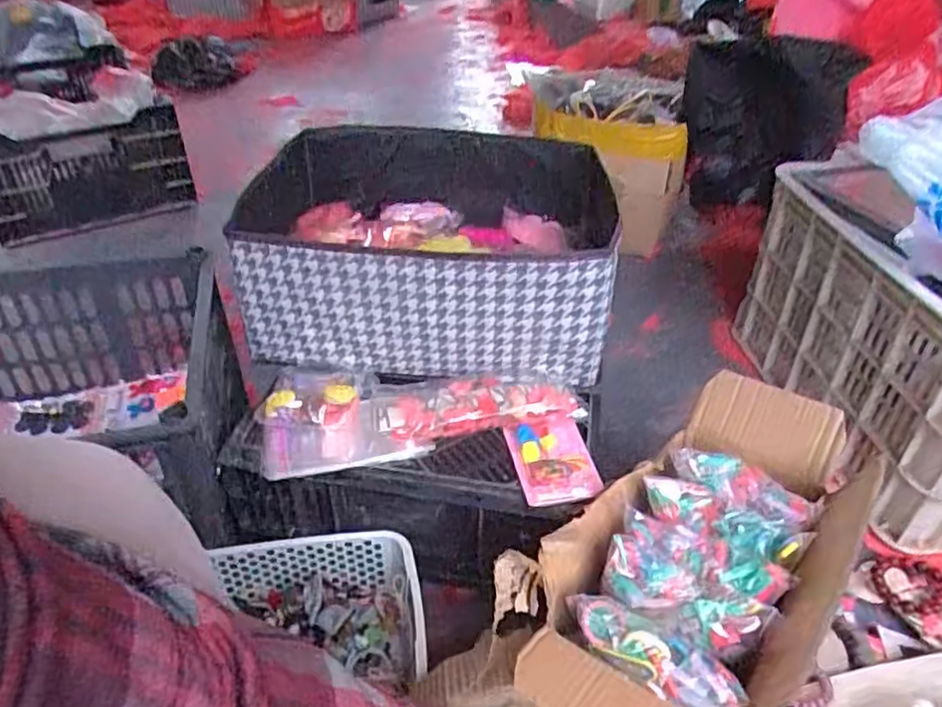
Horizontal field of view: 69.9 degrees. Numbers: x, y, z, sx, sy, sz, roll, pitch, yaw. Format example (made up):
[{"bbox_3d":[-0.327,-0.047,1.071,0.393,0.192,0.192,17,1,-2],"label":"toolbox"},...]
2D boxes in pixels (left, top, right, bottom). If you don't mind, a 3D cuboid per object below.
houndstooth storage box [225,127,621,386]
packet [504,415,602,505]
[{"bbox_3d":[-0.045,-0.139,0.840,0.430,0.165,0.360,7,39,7],"label":"houndstooth storage box"},{"bbox_3d":[0.081,0.106,0.674,0.078,0.033,0.087,-3,38,-6],"label":"packet"}]

